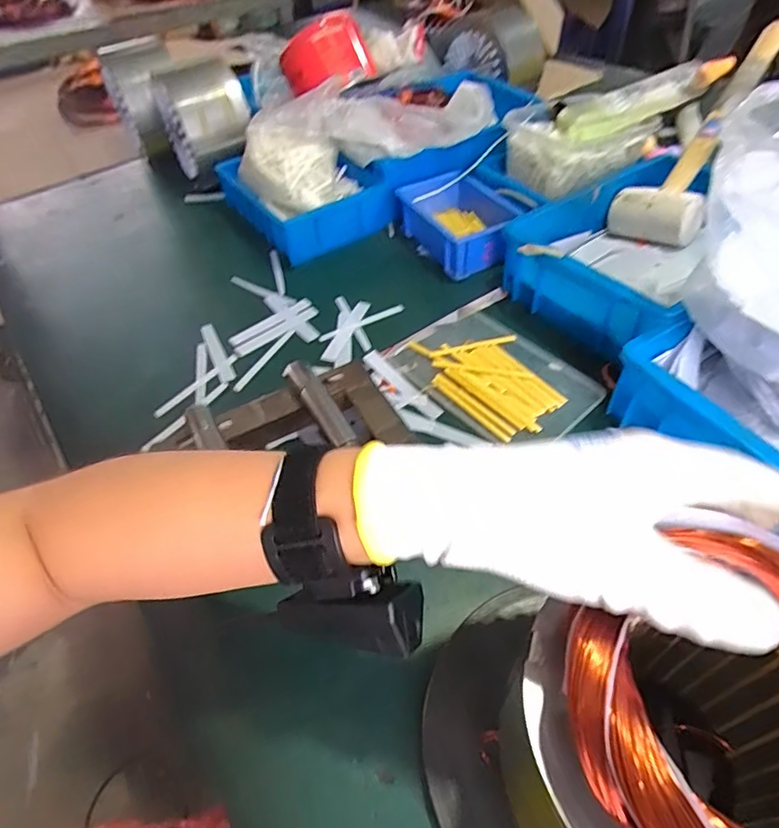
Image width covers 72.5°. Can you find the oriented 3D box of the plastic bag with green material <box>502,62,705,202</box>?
[{"bbox_3d":[0.240,-0.351,0.636,0.211,0.081,0.139,-33,56,-22],"label":"plastic bag with green material"}]

